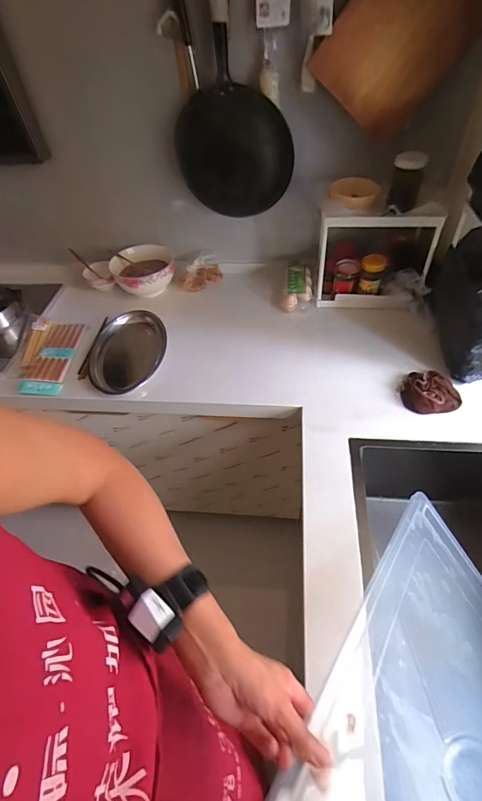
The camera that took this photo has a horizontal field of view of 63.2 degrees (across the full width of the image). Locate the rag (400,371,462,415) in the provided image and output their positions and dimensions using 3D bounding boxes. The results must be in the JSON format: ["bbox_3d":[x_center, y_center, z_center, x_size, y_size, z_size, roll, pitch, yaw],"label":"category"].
[{"bbox_3d":[0.441,-0.025,0.919,0.120,0.044,0.113,-5,49,1],"label":"rag"}]

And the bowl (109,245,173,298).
[{"bbox_3d":[-0.311,-0.411,1.255,0.191,0.089,0.186,-3,49,3],"label":"bowl"}]

